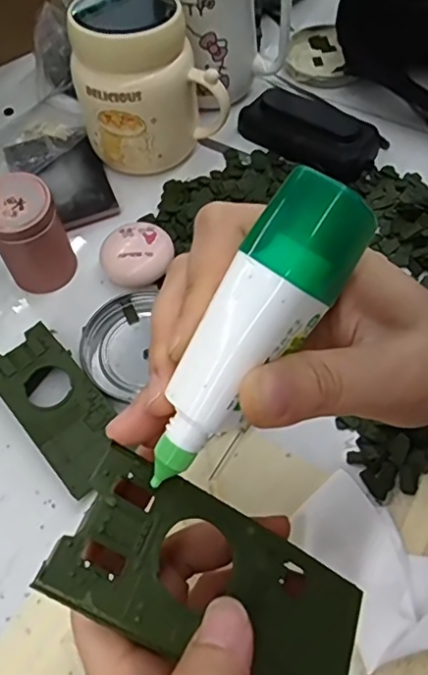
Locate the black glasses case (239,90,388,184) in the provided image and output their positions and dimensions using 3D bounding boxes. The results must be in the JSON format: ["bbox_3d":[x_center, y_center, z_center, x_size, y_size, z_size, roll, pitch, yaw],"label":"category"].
[{"bbox_3d":[0.076,-0.165,0.442,0.108,0.025,0.059,36,67,22],"label":"black glasses case"}]

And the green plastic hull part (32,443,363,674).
[{"bbox_3d":[0.003,0.077,0.176,0.103,0.005,0.046,35,56,-14],"label":"green plastic hull part"}]

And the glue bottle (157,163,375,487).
[{"bbox_3d":[0.008,0.001,0.160,0.024,0.021,0.096,37,101,22],"label":"glue bottle"}]

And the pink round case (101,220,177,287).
[{"bbox_3d":[-0.050,-0.052,0.381,0.048,0.020,0.047,-2,59,3],"label":"pink round case"}]

